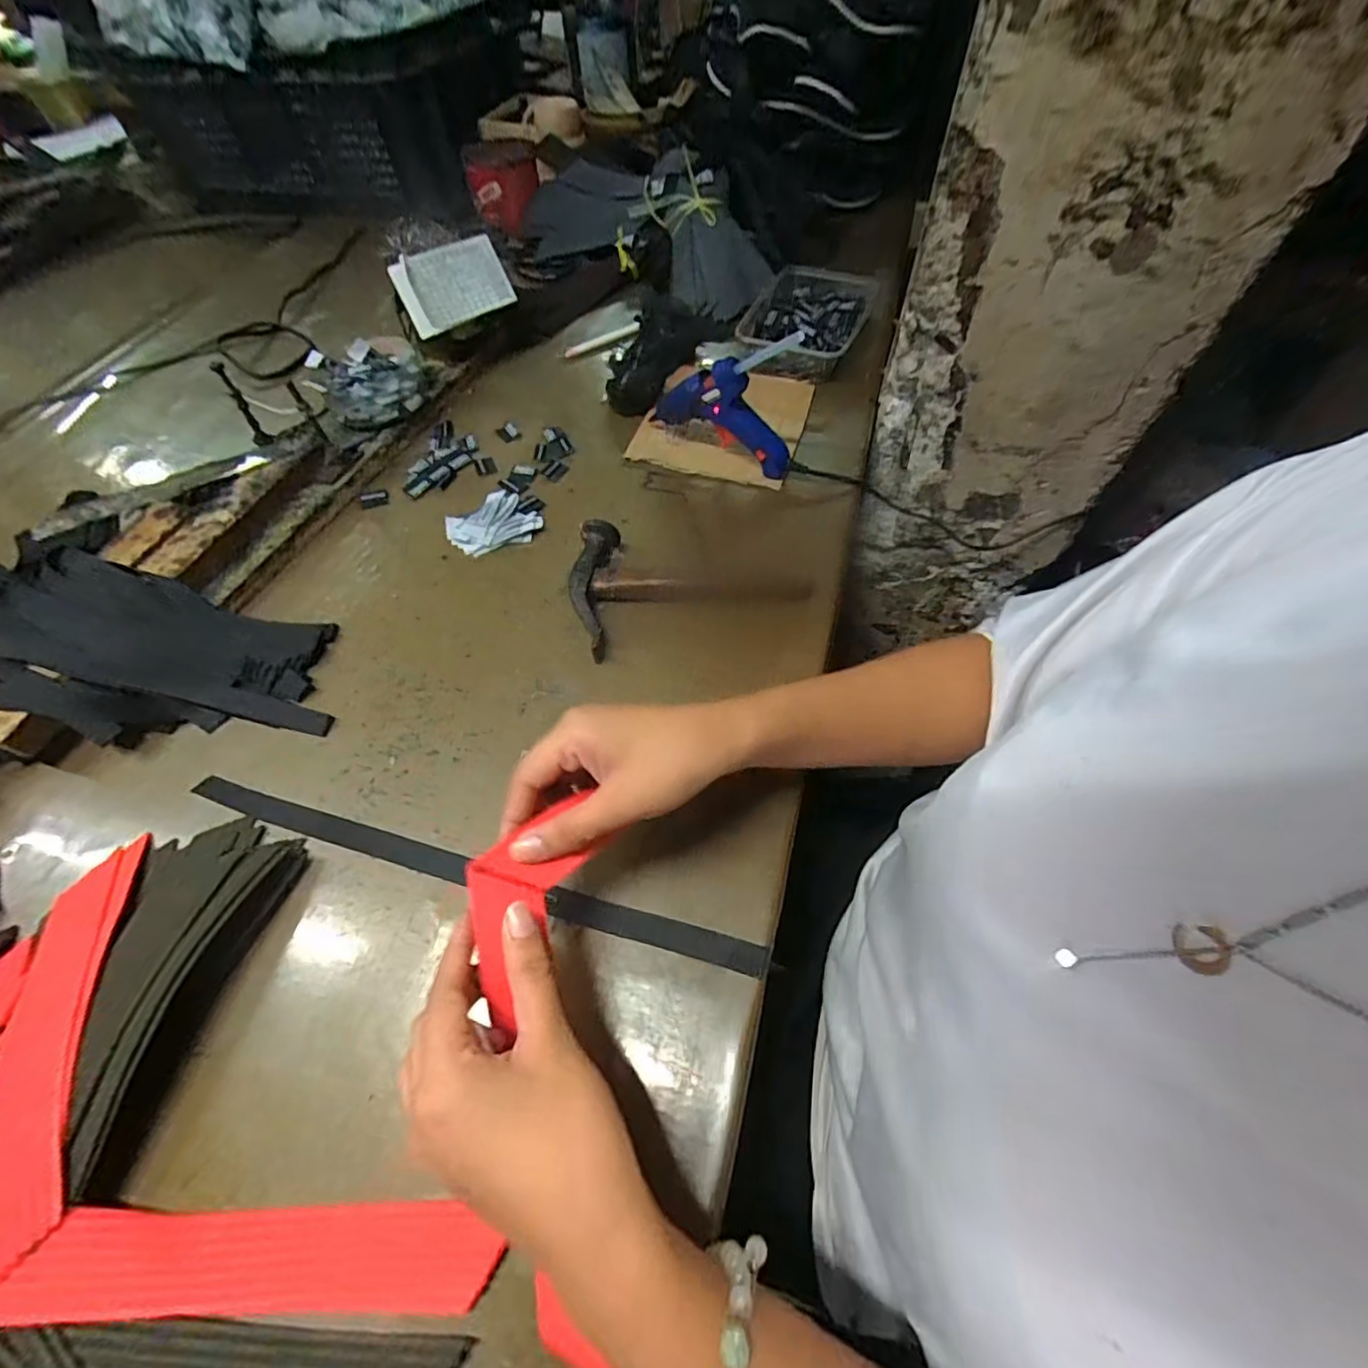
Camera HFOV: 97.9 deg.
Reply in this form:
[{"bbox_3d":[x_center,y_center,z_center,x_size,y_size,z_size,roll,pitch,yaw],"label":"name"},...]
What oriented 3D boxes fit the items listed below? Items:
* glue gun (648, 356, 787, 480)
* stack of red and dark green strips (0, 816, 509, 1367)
[{"bbox_3d":[0.029,-0.238,0.527,0.138,0.088,0.027,22,60,16],"label":"glue gun"},{"bbox_3d":[-0.228,0.220,0.270,0.190,0.039,0.371,-36,62,-19],"label":"stack of red and dark green strips"}]

